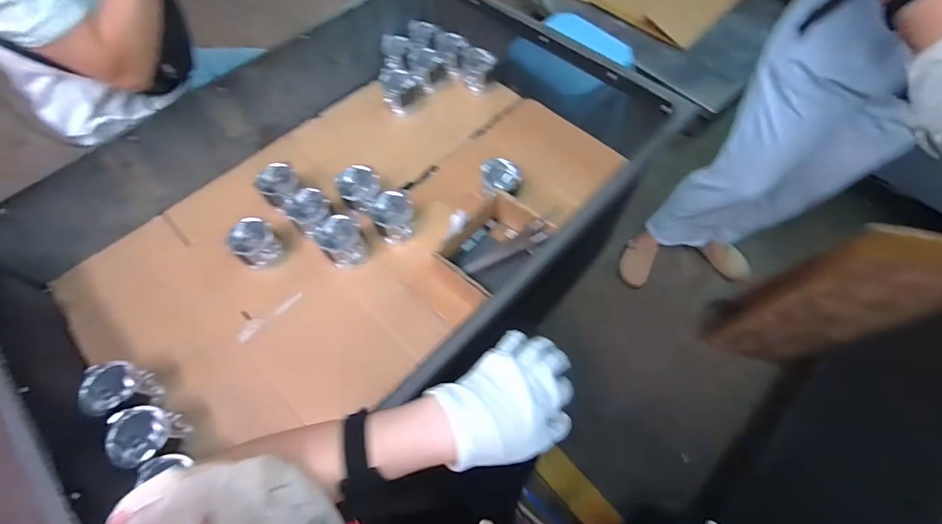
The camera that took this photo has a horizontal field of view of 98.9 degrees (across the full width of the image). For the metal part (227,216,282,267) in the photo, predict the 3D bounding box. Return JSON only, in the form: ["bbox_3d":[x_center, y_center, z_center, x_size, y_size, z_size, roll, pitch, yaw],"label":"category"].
[{"bbox_3d":[-0.422,-0.032,0.800,0.074,0.082,0.079,-1,63,1],"label":"metal part"}]

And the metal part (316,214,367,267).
[{"bbox_3d":[-0.251,-0.035,0.804,0.084,0.076,0.094,-39,69,-17],"label":"metal part"}]

